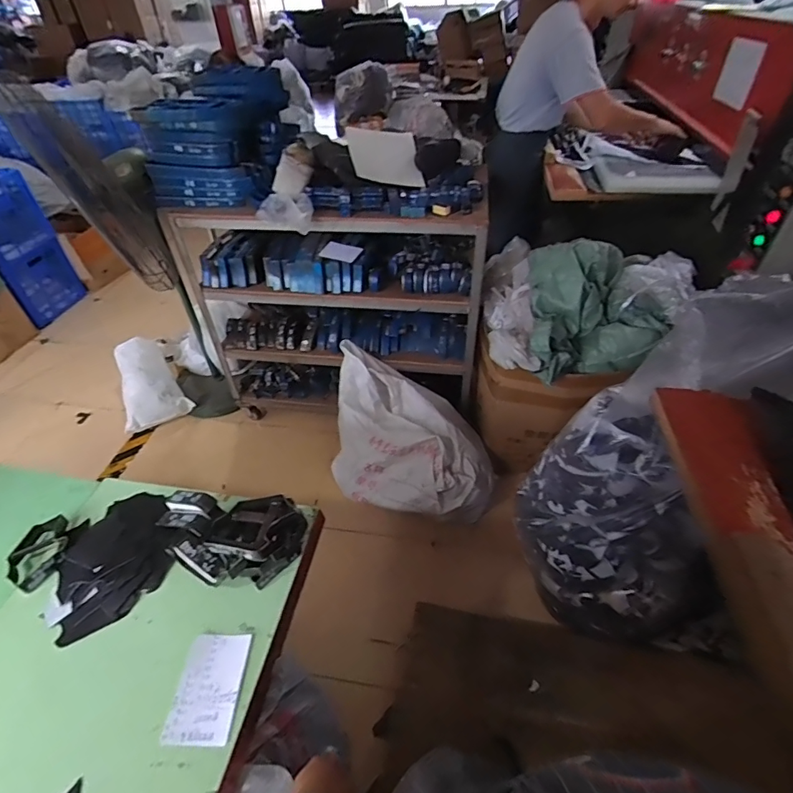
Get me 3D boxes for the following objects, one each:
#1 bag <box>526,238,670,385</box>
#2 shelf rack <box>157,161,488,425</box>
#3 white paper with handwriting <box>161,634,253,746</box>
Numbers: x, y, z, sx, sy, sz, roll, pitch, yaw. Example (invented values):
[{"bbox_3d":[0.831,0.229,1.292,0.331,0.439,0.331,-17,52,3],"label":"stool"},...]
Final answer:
[{"bbox_3d":[0.626,-0.272,1.479,0.373,0.327,0.329,2,46,-4],"label":"bag"},{"bbox_3d":[-0.264,-0.408,1.888,1.215,1.009,0.423,9,46,2],"label":"shelf rack"},{"bbox_3d":[-0.304,0.471,0.732,0.100,0.006,0.153,1,41,3],"label":"white paper with handwriting"}]

